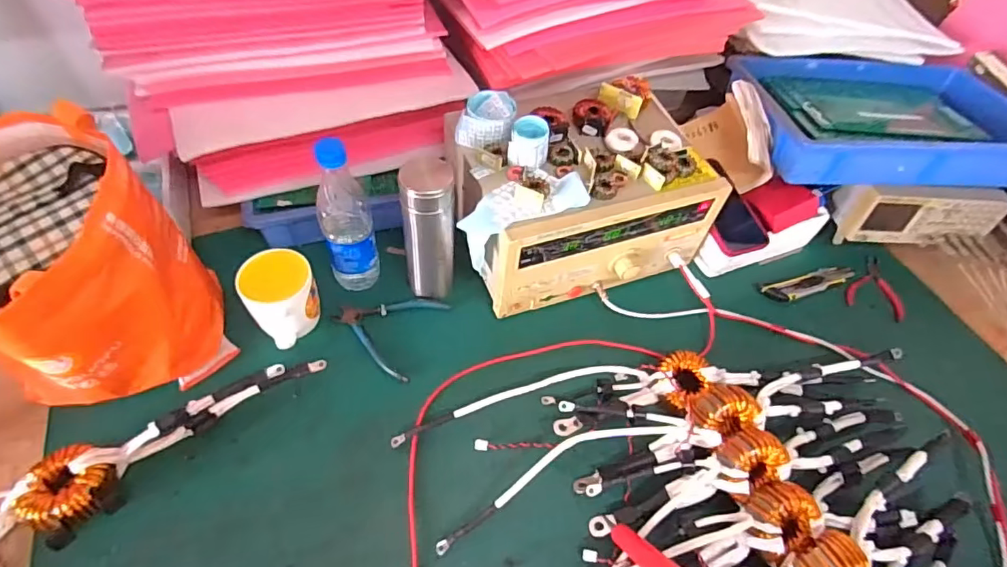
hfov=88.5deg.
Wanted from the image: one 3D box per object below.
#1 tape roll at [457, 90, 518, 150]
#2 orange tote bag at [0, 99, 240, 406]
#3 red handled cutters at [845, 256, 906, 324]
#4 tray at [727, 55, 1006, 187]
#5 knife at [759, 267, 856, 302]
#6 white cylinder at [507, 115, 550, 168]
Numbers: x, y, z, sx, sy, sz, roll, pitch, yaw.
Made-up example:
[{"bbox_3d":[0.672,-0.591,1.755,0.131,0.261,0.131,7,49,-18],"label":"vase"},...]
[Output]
[{"bbox_3d":[-0.021,-0.210,0.667,0.070,0.038,0.078,9,53,1],"label":"tape roll"},{"bbox_3d":[-0.456,-0.011,0.557,0.235,0.239,0.201,39,59,21],"label":"orange tote bag"},{"bbox_3d":[0.579,-0.003,0.810,0.086,0.022,0.125,21,54,9],"label":"red handled cutters"},{"bbox_3d":[0.600,-0.271,0.815,0.430,0.071,0.286,0,54,-6],"label":"tray"},{"bbox_3d":[0.469,-0.001,0.793,0.164,0.024,0.040,-16,57,-17],"label":"knife"},{"bbox_3d":[0.033,-0.173,0.638,0.049,0.045,0.045,10,53,2],"label":"white cylinder"}]

